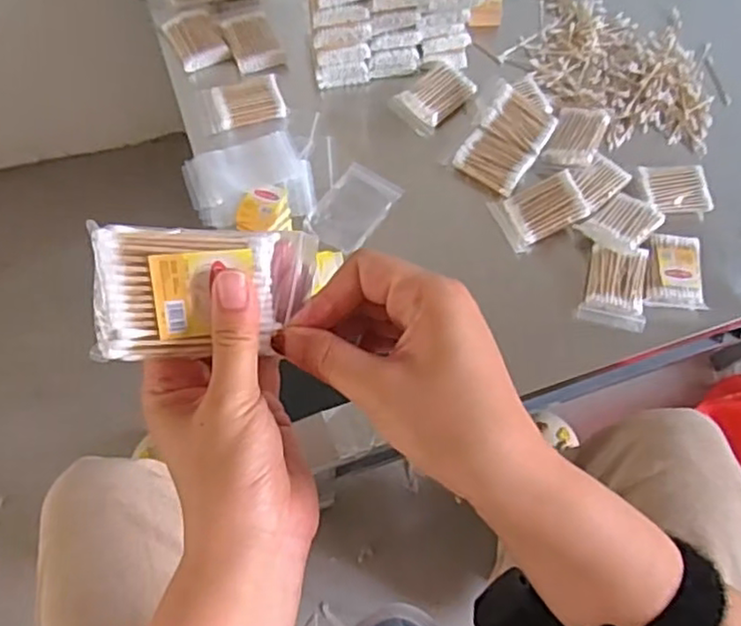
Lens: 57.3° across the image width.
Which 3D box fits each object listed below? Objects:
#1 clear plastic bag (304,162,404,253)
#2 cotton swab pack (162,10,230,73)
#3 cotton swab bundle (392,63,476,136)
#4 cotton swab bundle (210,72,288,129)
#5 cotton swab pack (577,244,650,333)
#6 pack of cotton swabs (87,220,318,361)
[{"bbox_3d":[-0.017,-0.110,0.702,0.061,0.004,0.094,33,68,12],"label":"clear plastic bag"},{"bbox_3d":[-0.200,-0.316,0.777,0.055,0.020,0.069,-25,69,-13],"label":"cotton swab pack"},{"bbox_3d":[0.070,-0.245,0.760,0.064,0.017,0.085,39,69,14],"label":"cotton swab bundle"},{"bbox_3d":[-0.133,-0.232,0.746,0.075,0.014,0.054,-16,67,-10],"label":"cotton swab bundle"},{"bbox_3d":[0.243,-0.026,0.669,0.060,0.014,0.079,10,82,9],"label":"cotton swab pack"},{"bbox_3d":[-0.071,-0.007,0.296,0.091,0.012,0.058,1,107,-13],"label":"pack of cotton swabs"}]

